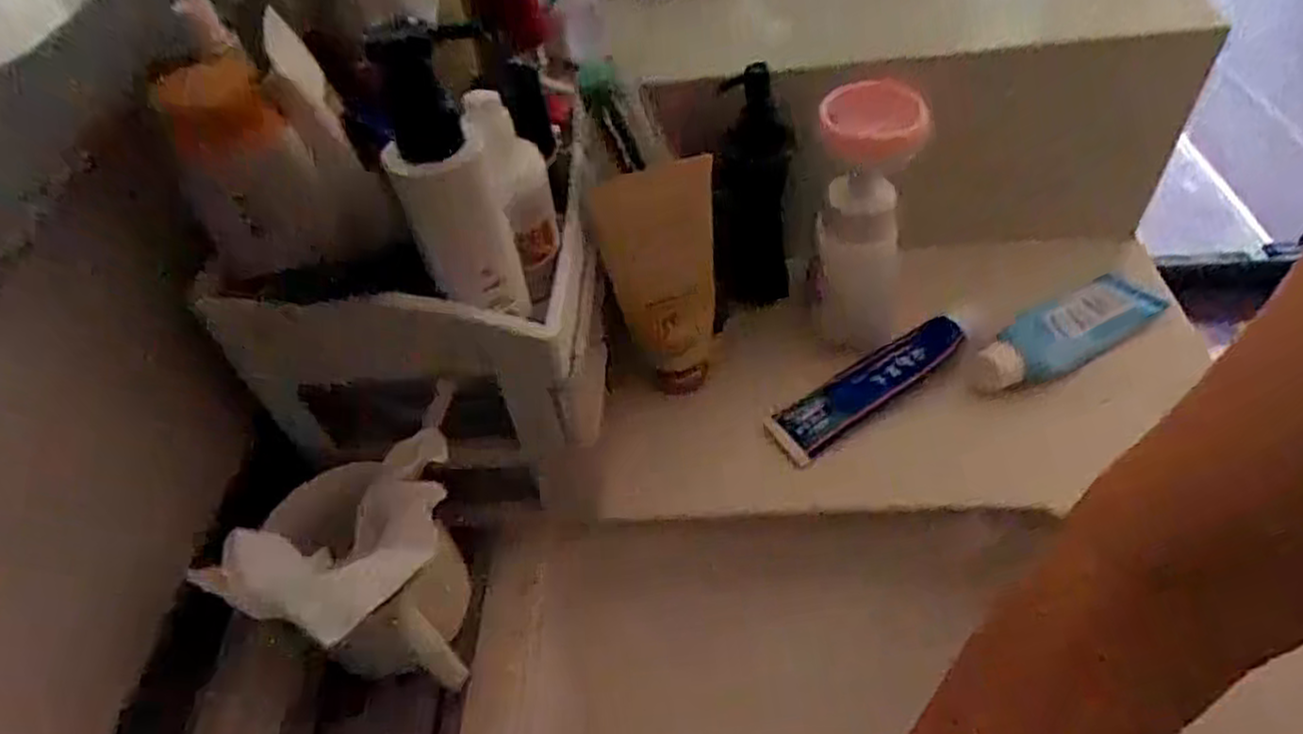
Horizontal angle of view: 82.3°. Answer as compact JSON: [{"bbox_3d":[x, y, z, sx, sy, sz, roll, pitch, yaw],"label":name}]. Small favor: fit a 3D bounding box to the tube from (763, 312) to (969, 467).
[{"bbox_3d":[0.151,0.012,0.510,0.161,0.028,0.036,-27,48,-19],"label":"tube"}]

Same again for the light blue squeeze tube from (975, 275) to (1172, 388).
[{"bbox_3d":[0.287,-0.027,0.515,0.139,0.025,0.043,-24,47,-17],"label":"light blue squeeze tube"}]

